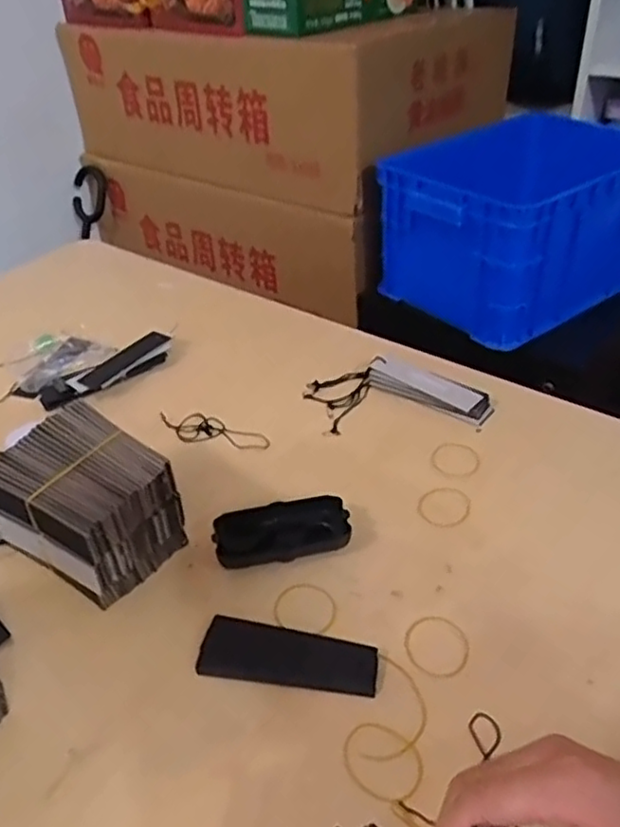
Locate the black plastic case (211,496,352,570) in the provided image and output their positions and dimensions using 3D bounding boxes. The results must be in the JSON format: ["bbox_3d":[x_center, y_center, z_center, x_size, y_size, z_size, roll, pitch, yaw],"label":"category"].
[{"bbox_3d":[-0.023,0.101,0.560,0.110,0.025,0.054,-12,38,-10],"label":"black plastic case"}]

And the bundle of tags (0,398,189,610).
[{"bbox_3d":[-0.182,0.076,0.536,0.133,0.108,0.105,22,44,31],"label":"bundle of tags"}]

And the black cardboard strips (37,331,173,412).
[{"bbox_3d":[-0.235,-0.055,0.783,0.166,0.021,0.055,-33,45,-32],"label":"black cardboard strips"}]

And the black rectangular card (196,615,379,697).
[{"bbox_3d":[-0.015,0.175,0.479,0.126,0.008,0.043,5,38,13],"label":"black rectangular card"}]

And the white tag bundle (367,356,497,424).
[{"bbox_3d":[0.126,-0.027,0.709,0.136,0.021,0.037,21,44,30],"label":"white tag bundle"}]

